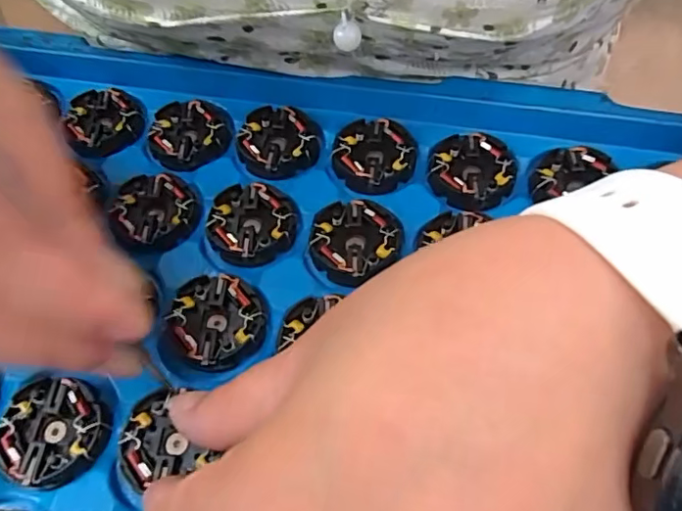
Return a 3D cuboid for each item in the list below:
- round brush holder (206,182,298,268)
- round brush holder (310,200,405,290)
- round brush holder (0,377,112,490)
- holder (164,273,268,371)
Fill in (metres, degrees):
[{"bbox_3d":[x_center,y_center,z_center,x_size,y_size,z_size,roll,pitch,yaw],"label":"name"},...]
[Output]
[{"bbox_3d":[-0.033,-0.012,0.199,0.032,0.006,0.030,-1,59,2],"label":"round brush holder"},{"bbox_3d":[0.004,-0.006,0.195,0.030,0.007,0.030,-1,59,2],"label":"round brush holder"},{"bbox_3d":[-0.088,0.052,0.164,0.034,0.005,0.030,11,60,9],"label":"round brush holder"},{"bbox_3d":[-0.042,0.021,0.180,0.031,0.008,0.029,-1,59,2],"label":"holder"}]

